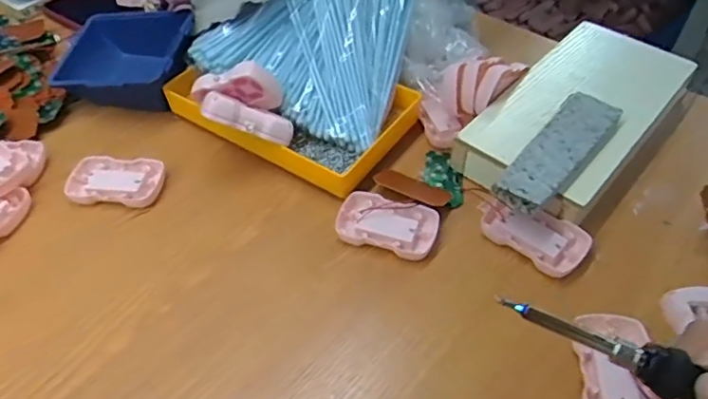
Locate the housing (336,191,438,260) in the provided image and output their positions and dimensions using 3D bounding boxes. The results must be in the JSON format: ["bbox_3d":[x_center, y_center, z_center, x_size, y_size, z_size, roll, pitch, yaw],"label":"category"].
[{"bbox_3d":[0.030,0.022,0.496,0.090,0.013,0.054,14,50,12],"label":"housing"}]

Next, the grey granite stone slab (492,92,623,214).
[{"bbox_3d":[0.185,-0.045,0.493,0.048,0.012,0.157,33,57,26],"label":"grey granite stone slab"}]

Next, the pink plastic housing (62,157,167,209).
[{"bbox_3d":[-0.236,-0.020,0.541,0.089,0.010,0.056,2,49,2],"label":"pink plastic housing"}]

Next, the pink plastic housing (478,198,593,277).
[{"bbox_3d":[0.157,0.032,0.489,0.096,0.019,0.051,27,54,22],"label":"pink plastic housing"}]

